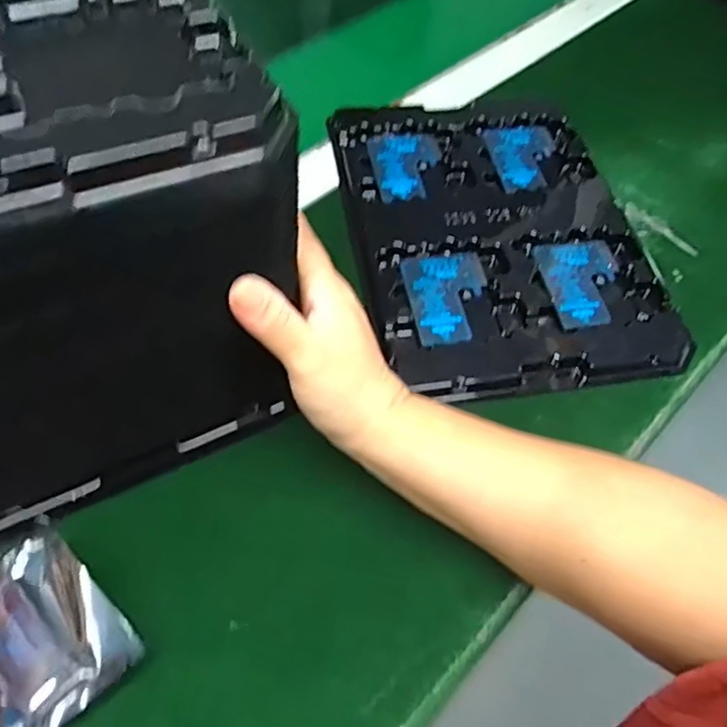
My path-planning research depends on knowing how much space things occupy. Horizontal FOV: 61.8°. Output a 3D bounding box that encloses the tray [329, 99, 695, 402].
[{"bbox_3d":[0.097,-0.107,0.468,0.207,0.017,0.289,-6,59,-9],"label":"tray"}]

